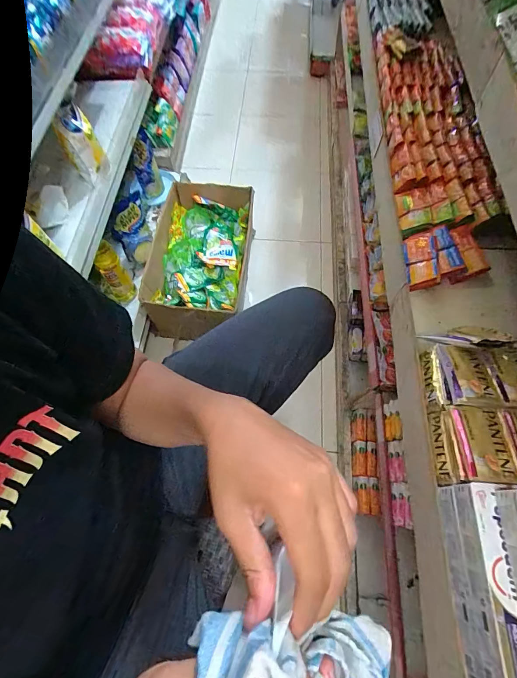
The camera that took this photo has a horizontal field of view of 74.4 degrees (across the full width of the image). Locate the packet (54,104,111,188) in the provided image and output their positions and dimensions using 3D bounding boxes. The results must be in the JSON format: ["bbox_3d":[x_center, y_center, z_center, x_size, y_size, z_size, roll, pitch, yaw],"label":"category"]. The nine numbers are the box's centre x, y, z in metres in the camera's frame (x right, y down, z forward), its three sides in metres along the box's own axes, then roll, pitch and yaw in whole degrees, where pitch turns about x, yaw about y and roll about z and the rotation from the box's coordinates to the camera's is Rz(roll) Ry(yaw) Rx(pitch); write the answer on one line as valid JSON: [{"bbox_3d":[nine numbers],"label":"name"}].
[{"bbox_3d":[-0.414,-0.452,0.799,0.081,0.151,0.067,-27,67,-11],"label":"packet"}]

